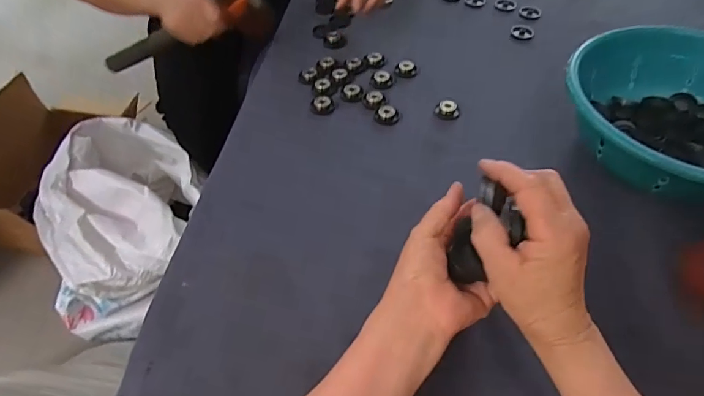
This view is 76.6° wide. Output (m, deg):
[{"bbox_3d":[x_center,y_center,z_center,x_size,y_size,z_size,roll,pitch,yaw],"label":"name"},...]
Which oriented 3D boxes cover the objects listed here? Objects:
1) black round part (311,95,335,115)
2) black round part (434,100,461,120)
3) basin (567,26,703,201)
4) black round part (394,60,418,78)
[{"bbox_3d":[-0.038,-0.124,0.591,0.027,0.012,0.026,0,50,0],"label":"black round part"},{"bbox_3d":[0.126,-0.117,0.585,0.031,0.012,0.031,0,50,0],"label":"black round part"},{"bbox_3d":[0.375,-0.086,0.514,0.254,0.096,0.243,0,50,0],"label":"basin"},{"bbox_3d":[0.078,-0.187,0.643,0.033,0.013,0.033,0,50,0],"label":"black round part"}]

